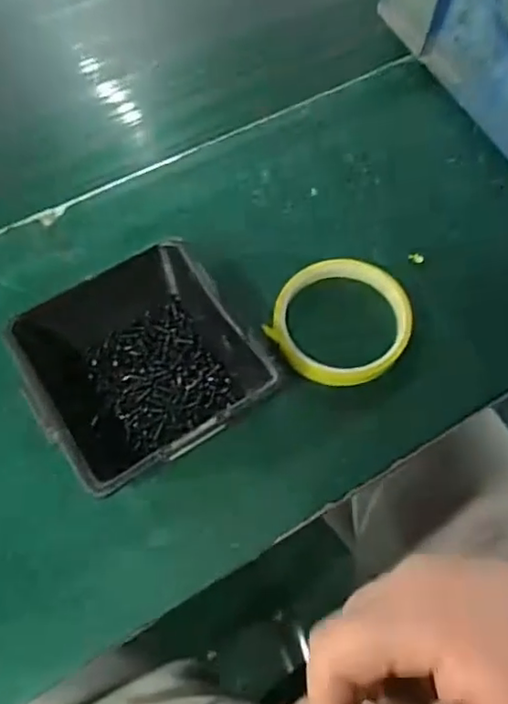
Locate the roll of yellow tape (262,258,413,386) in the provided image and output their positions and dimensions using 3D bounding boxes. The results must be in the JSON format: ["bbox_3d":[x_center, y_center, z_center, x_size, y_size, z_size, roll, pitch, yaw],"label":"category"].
[{"bbox_3d":[0.058,-0.021,0.397,0.091,0.016,0.086,1,63,-1],"label":"roll of yellow tape"}]

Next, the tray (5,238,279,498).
[{"bbox_3d":[-0.068,0.010,0.353,0.115,0.061,0.127,-33,69,-16],"label":"tray"}]

